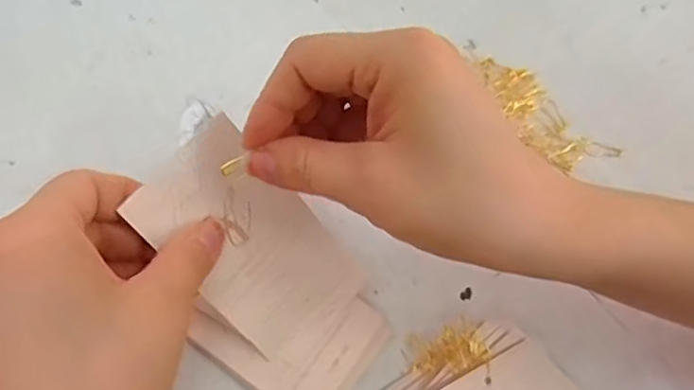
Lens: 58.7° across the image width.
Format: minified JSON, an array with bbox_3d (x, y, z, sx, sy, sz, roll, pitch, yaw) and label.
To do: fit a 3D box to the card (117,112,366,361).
[{"bbox_3d":[-0.042,0.021,0.270,0.059,0.006,0.100,-47,112,-20],"label":"card"}]

